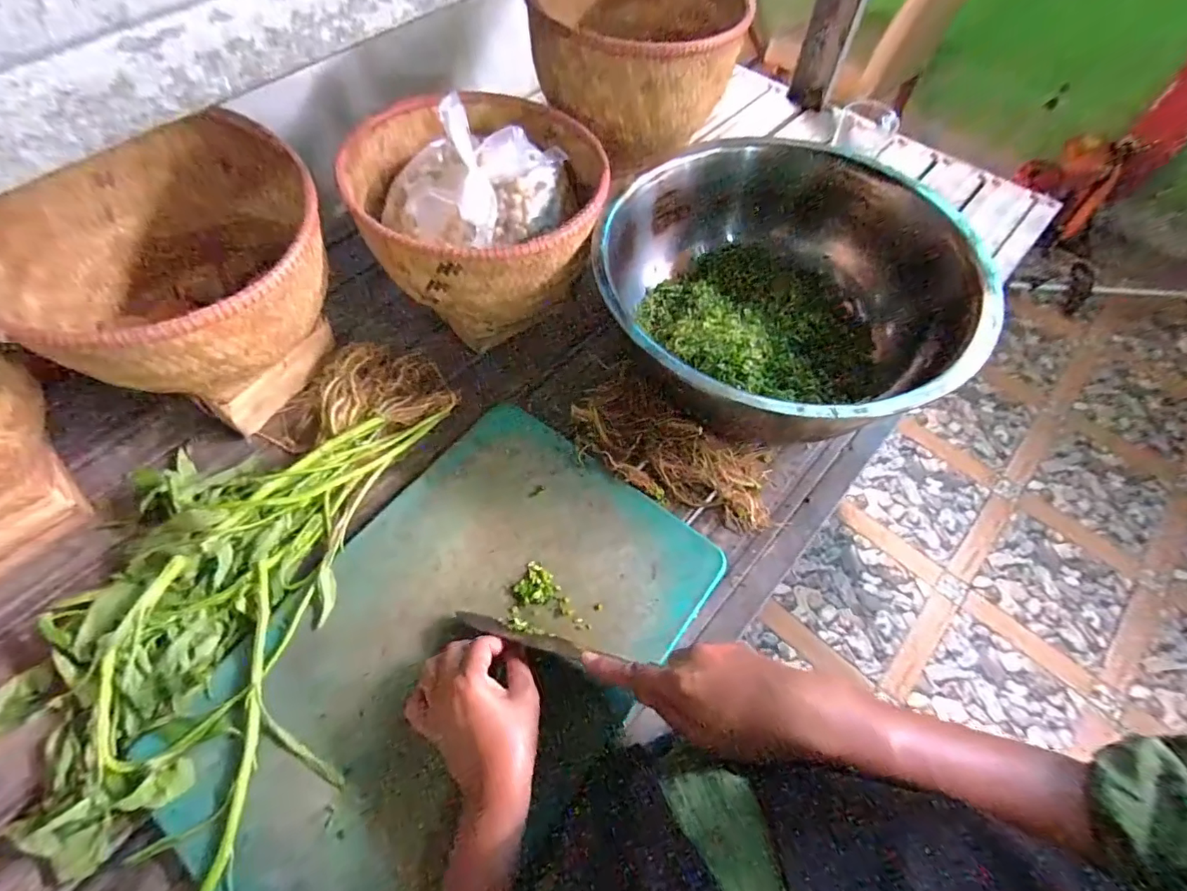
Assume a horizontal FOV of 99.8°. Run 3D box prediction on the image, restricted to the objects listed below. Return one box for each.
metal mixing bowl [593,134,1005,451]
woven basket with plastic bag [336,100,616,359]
[{"bbox_3d":[0.199,-0.150,0.537,0.371,0.139,0.336,-24,64,-12],"label":"metal mixing bowl"},{"bbox_3d":[-0.118,-0.260,0.555,0.236,0.191,0.278,-24,64,-12],"label":"woven basket with plastic bag"}]

